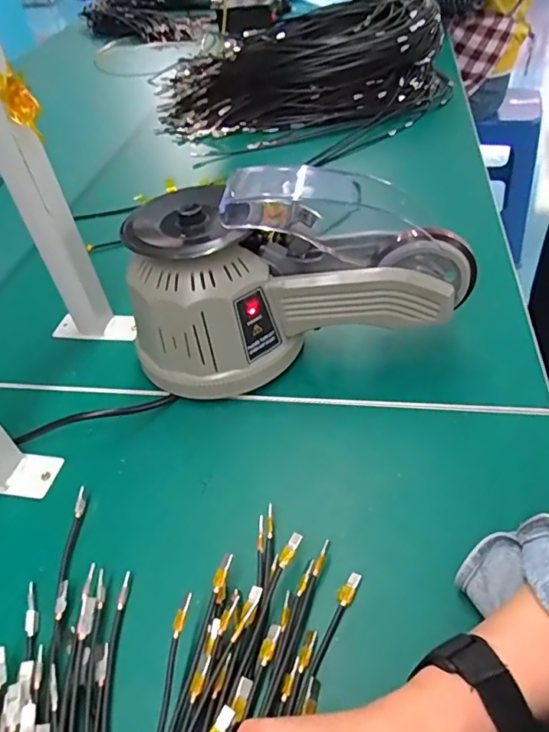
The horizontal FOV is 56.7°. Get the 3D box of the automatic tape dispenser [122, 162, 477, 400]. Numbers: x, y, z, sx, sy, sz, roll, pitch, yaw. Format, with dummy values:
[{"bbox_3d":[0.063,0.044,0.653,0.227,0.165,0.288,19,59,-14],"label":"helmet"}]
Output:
[{"bbox_3d":[0.014,-0.078,0.451,0.286,0.166,0.124,-9,46,-2],"label":"automatic tape dispenser"}]

